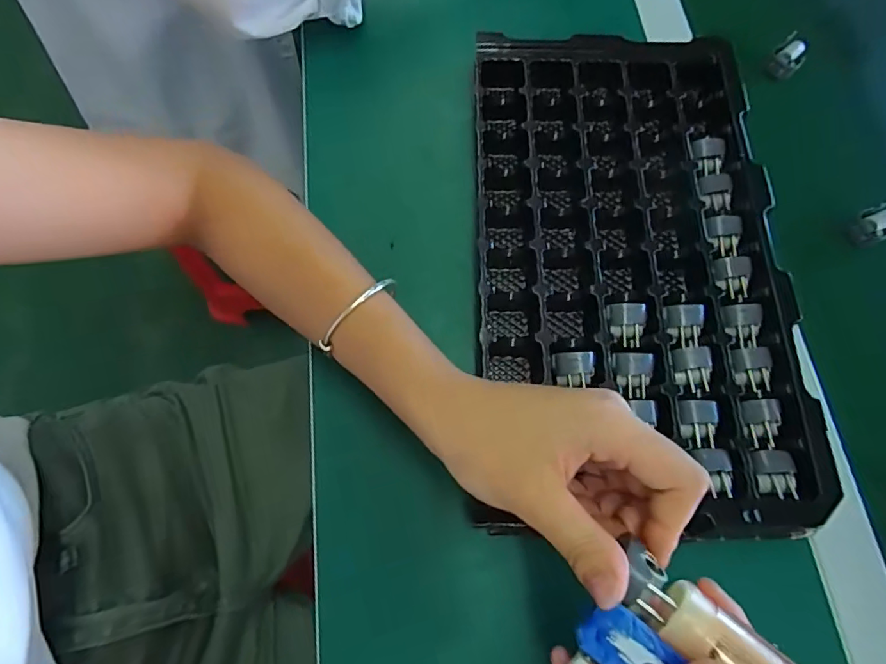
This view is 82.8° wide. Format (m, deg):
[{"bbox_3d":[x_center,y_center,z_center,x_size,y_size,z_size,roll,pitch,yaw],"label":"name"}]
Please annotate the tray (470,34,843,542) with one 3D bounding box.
[{"bbox_3d":[0.125,-0.052,0.346,0.196,0.036,0.351,1,72,-1],"label":"tray"}]

